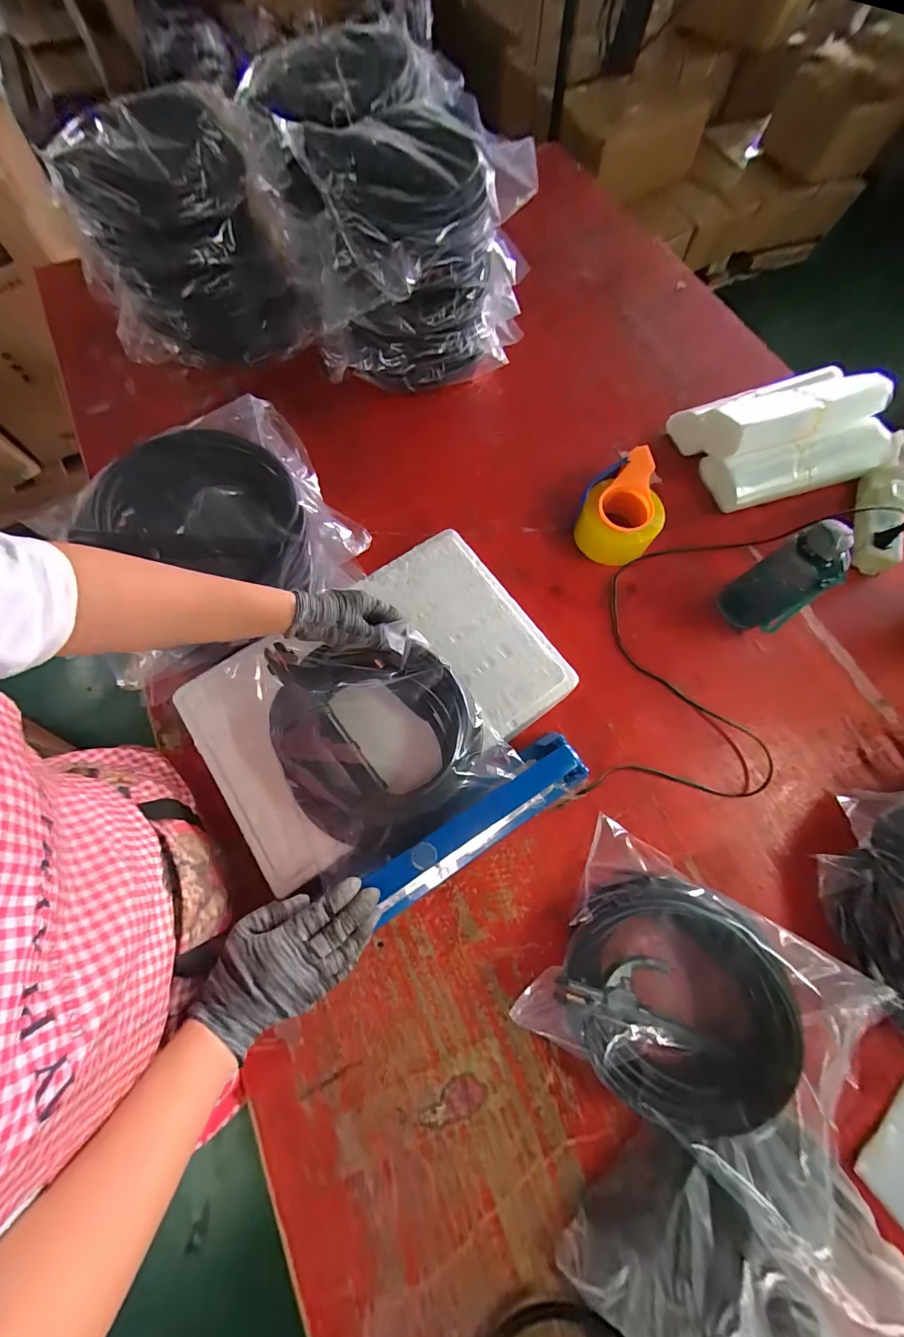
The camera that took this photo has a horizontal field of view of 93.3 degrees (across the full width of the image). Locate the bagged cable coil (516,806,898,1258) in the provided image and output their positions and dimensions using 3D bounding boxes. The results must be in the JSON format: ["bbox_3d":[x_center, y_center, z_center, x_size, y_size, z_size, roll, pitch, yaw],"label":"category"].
[{"bbox_3d":[0.262,0.354,0.454,0.322,0.065,0.233,31,74,11],"label":"bagged cable coil"}]

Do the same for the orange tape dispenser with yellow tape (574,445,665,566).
[{"bbox_3d":[0.256,-0.245,0.654,0.121,0.086,0.159,17,72,6],"label":"orange tape dispenser with yellow tape"}]

